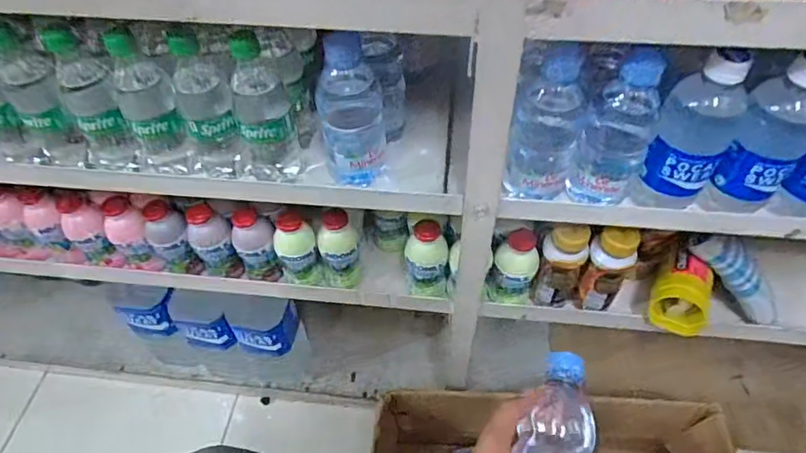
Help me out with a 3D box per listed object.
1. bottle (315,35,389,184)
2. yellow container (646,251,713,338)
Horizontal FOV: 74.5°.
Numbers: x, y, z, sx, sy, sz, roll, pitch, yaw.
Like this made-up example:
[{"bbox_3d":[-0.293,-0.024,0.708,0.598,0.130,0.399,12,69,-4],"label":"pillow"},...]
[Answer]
[{"bbox_3d":[-0.050,-0.115,0.514,0.061,0.152,0.073,-5,52,-2],"label":"bottle"},{"bbox_3d":[0.337,0.083,0.635,0.069,0.063,0.071,-1,52,1],"label":"yellow container"}]

